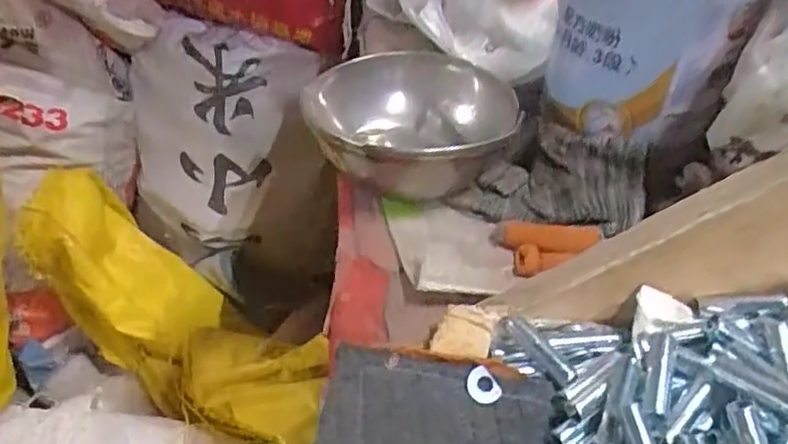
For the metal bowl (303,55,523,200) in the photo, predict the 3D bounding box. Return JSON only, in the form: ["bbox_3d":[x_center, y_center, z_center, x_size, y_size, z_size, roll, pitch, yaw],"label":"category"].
[{"bbox_3d":[0.008,-0.071,0.490,0.139,0.050,0.139,3,40,-2],"label":"metal bowl"}]

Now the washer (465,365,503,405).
[{"bbox_3d":[0.045,0.084,0.345,0.015,0.004,0.019,-33,86,-12],"label":"washer"}]

